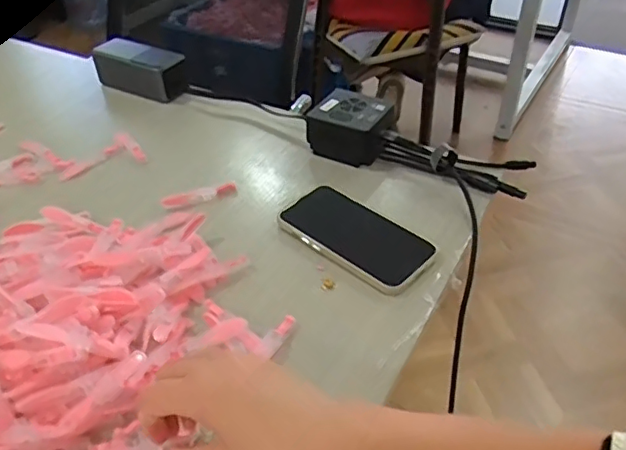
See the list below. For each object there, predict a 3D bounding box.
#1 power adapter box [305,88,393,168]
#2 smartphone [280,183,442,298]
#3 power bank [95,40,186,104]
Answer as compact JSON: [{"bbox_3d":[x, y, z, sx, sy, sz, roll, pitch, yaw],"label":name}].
[{"bbox_3d":[0.041,-0.109,0.634,0.081,0.050,0.070,22,47,23],"label":"power adapter box"},{"bbox_3d":[0.039,0.010,0.537,0.150,0.010,0.075,32,51,30],"label":"smartphone"},{"bbox_3d":[-0.232,-0.208,0.765,0.136,0.048,0.053,19,46,20],"label":"power bank"}]

